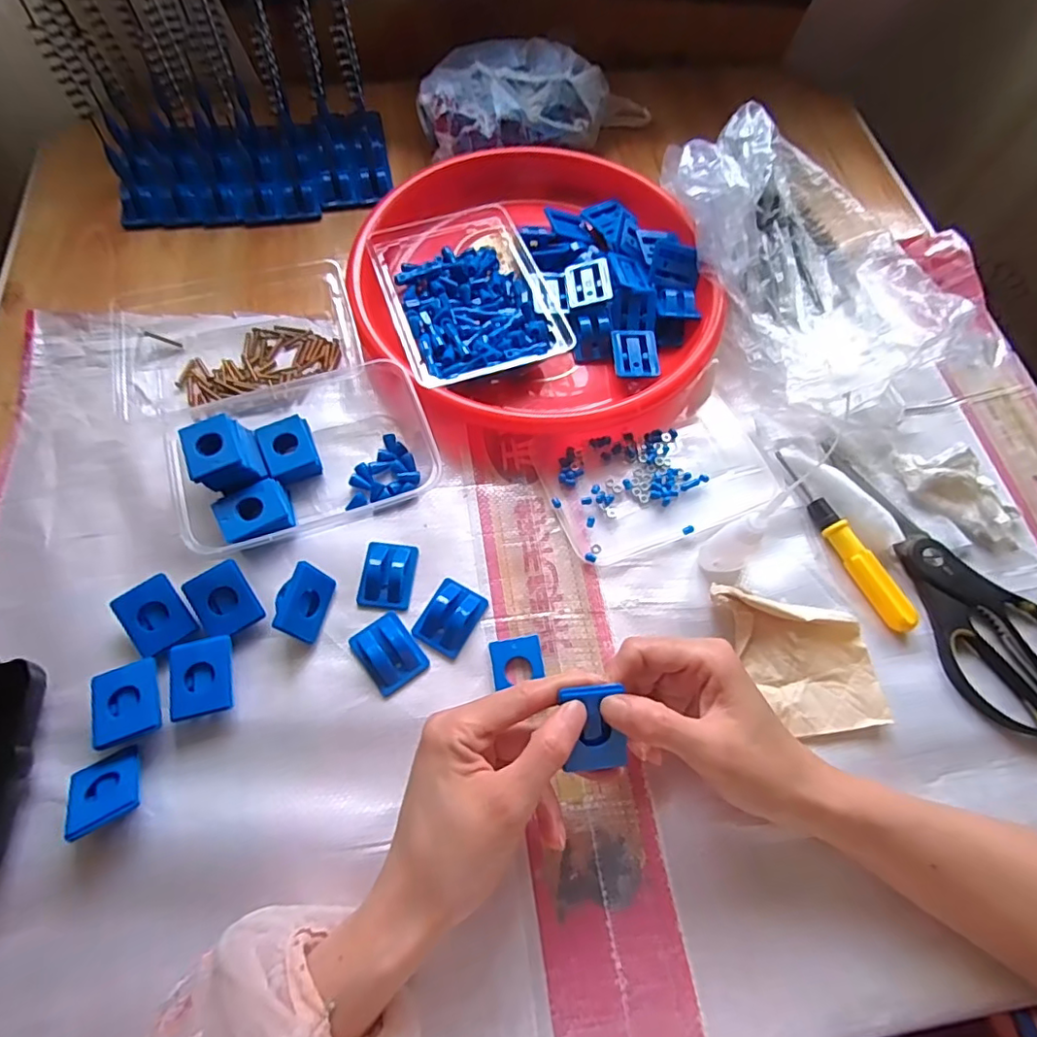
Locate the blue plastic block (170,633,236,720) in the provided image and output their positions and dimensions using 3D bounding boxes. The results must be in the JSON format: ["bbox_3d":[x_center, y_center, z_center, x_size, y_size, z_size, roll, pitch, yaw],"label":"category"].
[{"bbox_3d":[-0.189,0.096,0.336,0.035,0.014,0.043,-12,66,-8],"label":"blue plastic block"}]

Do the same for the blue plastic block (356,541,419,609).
[{"bbox_3d":[-0.088,0.037,0.374,0.035,0.011,0.045,6,65,0],"label":"blue plastic block"}]

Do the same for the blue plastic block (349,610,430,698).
[{"bbox_3d":[-0.081,0.082,0.350,0.034,0.013,0.045,-35,71,-17],"label":"blue plastic block"}]

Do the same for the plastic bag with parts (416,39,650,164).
[{"bbox_3d":[0.016,-0.413,0.552,0.229,0.061,0.110,-19,67,-11],"label":"plastic bag with parts"}]

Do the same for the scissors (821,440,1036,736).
[{"bbox_3d":[0.302,0.034,0.389,0.088,0.012,0.216,-14,67,-9],"label":"scissors"}]

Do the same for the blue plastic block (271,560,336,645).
[{"bbox_3d":[-0.137,0.053,0.355,0.016,0.035,0.044,-3,62,31],"label":"blue plastic block"}]

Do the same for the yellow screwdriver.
[{"bbox_3d":[0.229,0.012,0.395,0.016,0.014,0.142,-20,68,-11],"label":"yellow screwdriver"}]

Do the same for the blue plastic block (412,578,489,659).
[{"bbox_3d":[-0.044,0.063,0.363,0.034,0.011,0.045,28,67,10],"label":"blue plastic block"}]

